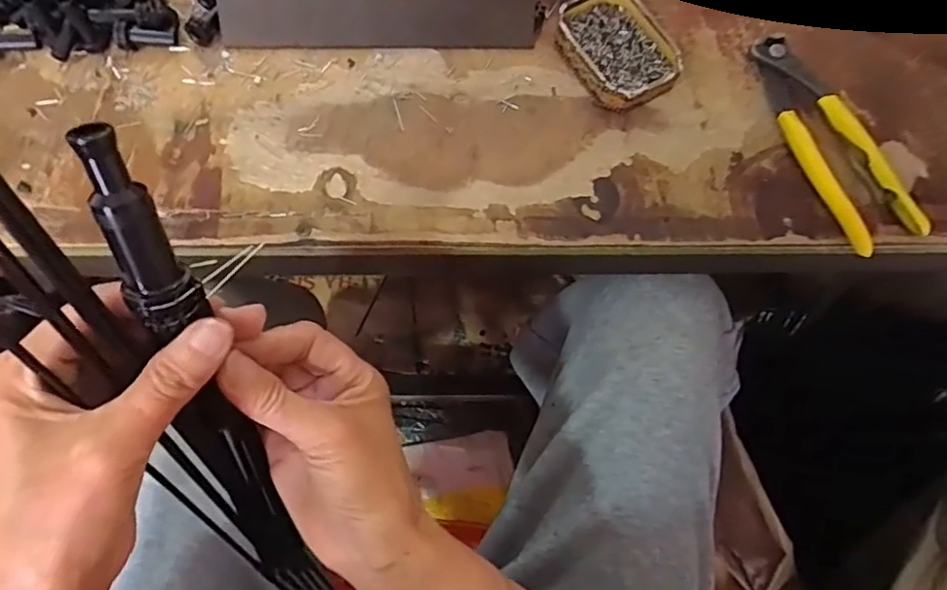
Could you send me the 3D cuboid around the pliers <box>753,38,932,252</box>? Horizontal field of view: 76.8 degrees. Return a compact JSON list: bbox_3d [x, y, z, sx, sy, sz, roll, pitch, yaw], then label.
[{"bbox_3d":[0.237,-0.108,0.396,0.054,0.016,0.169,-15,72,-8],"label":"pliers"}]

